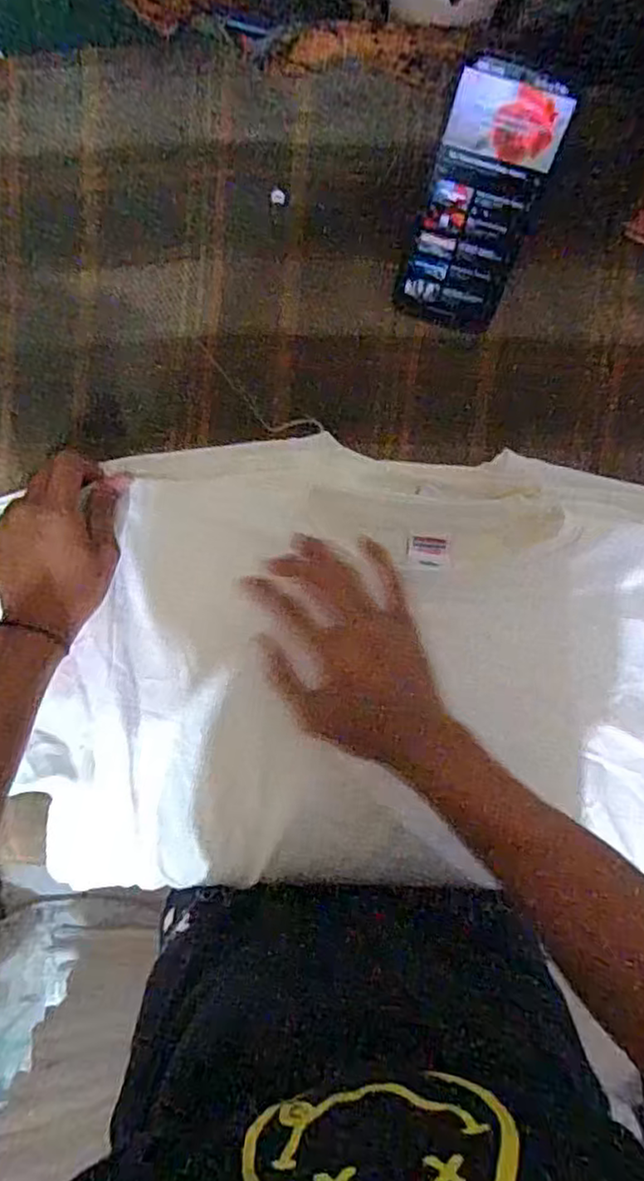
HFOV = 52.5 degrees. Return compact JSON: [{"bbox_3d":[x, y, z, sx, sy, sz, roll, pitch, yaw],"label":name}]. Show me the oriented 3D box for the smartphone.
[{"bbox_3d":[0.111,-0.268,0.461,0.079,0.012,0.163,14,140,-3],"label":"smartphone"}]

